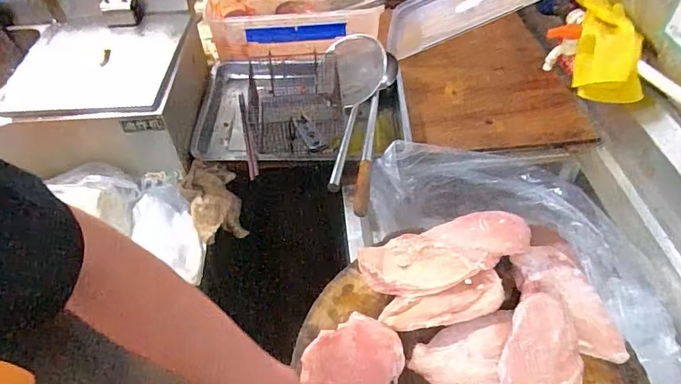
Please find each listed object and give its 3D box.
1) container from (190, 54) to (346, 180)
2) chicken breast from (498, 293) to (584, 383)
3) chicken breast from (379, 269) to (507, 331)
[{"bbox_3d":[-0.148,-0.171,1.005,0.295,0.096,0.305,-3,48,1],"label":"container"},{"bbox_3d":[0.238,0.209,0.554,0.092,0.026,0.168,20,83,10],"label":"chicken breast"},{"bbox_3d":[0.135,0.149,0.623,0.162,0.025,0.056,-17,48,5],"label":"chicken breast"}]

